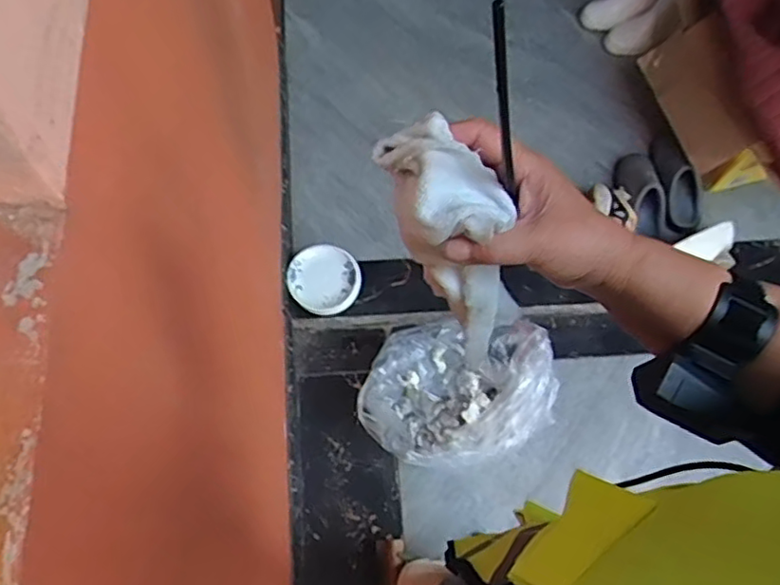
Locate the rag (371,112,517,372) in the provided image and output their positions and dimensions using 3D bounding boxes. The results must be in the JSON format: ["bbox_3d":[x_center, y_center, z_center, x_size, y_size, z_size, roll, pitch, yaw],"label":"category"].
[{"bbox_3d":[0.043,-0.019,0.382,0.055,0.158,0.063,-25,33,-12],"label":"rag"}]

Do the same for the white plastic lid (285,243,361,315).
[{"bbox_3d":[-0.156,-0.031,1.524,0.167,0.025,0.159,1,84,-8],"label":"white plastic lid"}]

